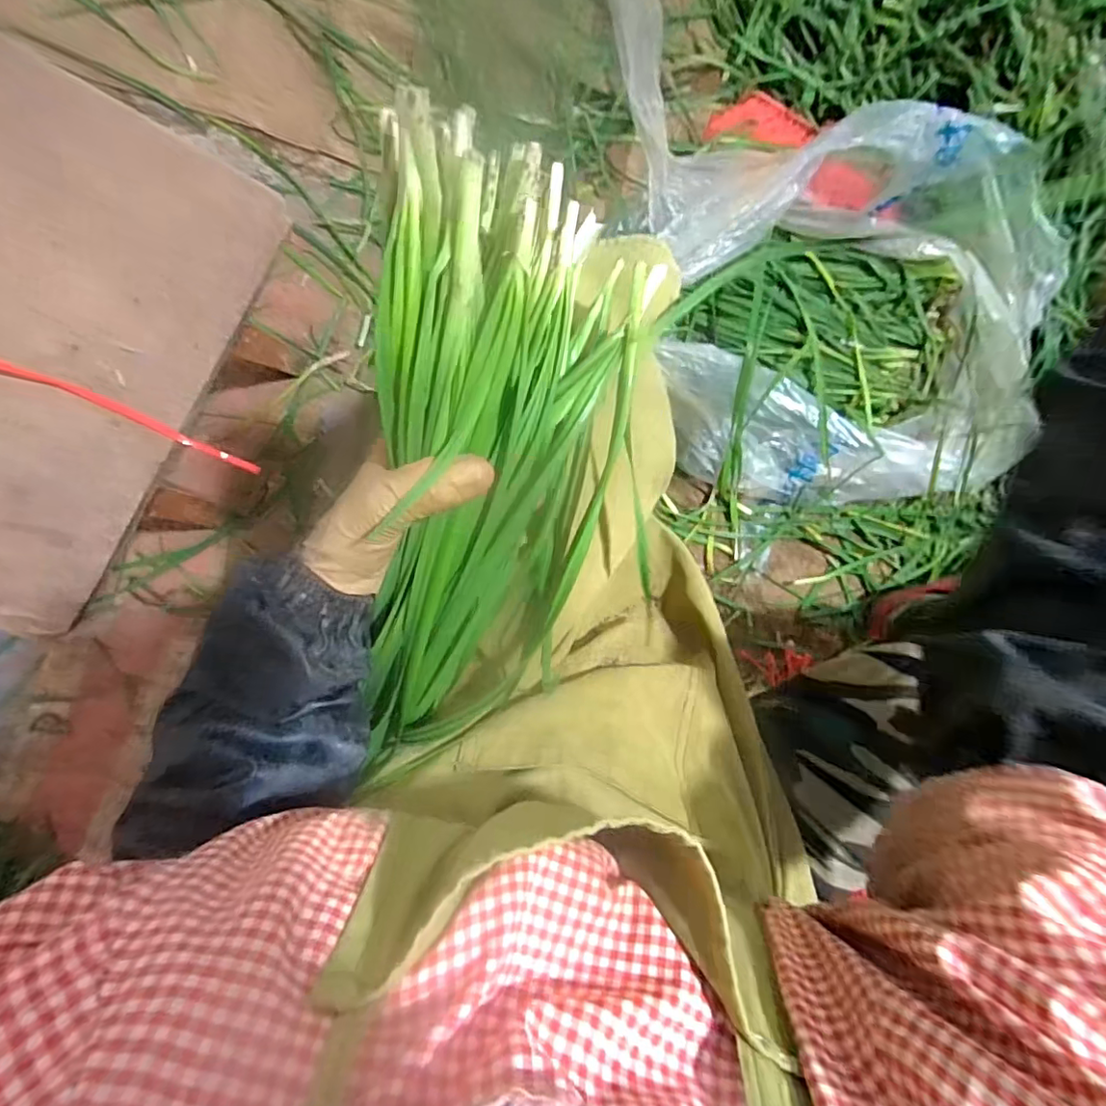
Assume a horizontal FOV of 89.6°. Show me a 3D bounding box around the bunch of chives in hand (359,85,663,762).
[{"bbox_3d":[-0.019,-0.034,0.299,0.135,0.075,0.299,7,109,-6],"label":"bunch of chives in hand"}]

